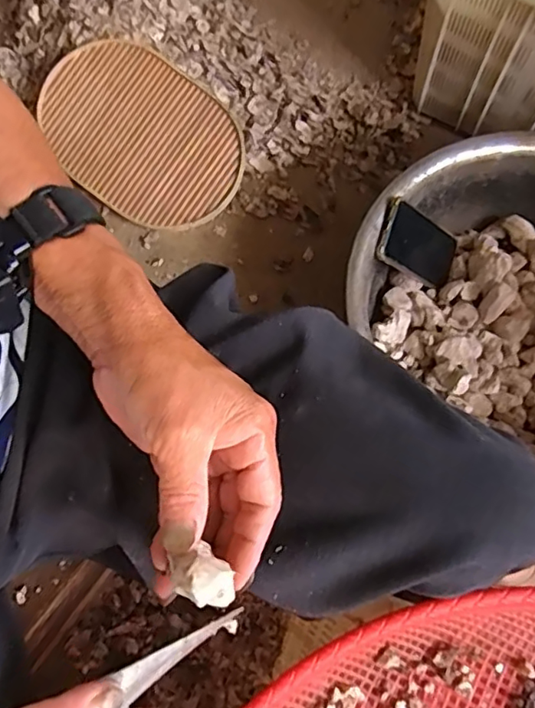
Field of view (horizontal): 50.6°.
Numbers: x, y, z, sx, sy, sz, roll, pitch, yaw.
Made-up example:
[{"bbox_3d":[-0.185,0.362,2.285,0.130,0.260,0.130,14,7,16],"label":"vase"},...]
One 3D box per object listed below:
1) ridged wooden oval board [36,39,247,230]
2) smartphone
[{"bbox_3d":[-0.186,-0.318,0.829,0.317,0.012,0.213,39,96,5],"label":"ridged wooden oval board"},{"bbox_3d":[0.193,-0.134,0.722,0.015,0.150,0.074,18,90,50],"label":"smartphone"}]

